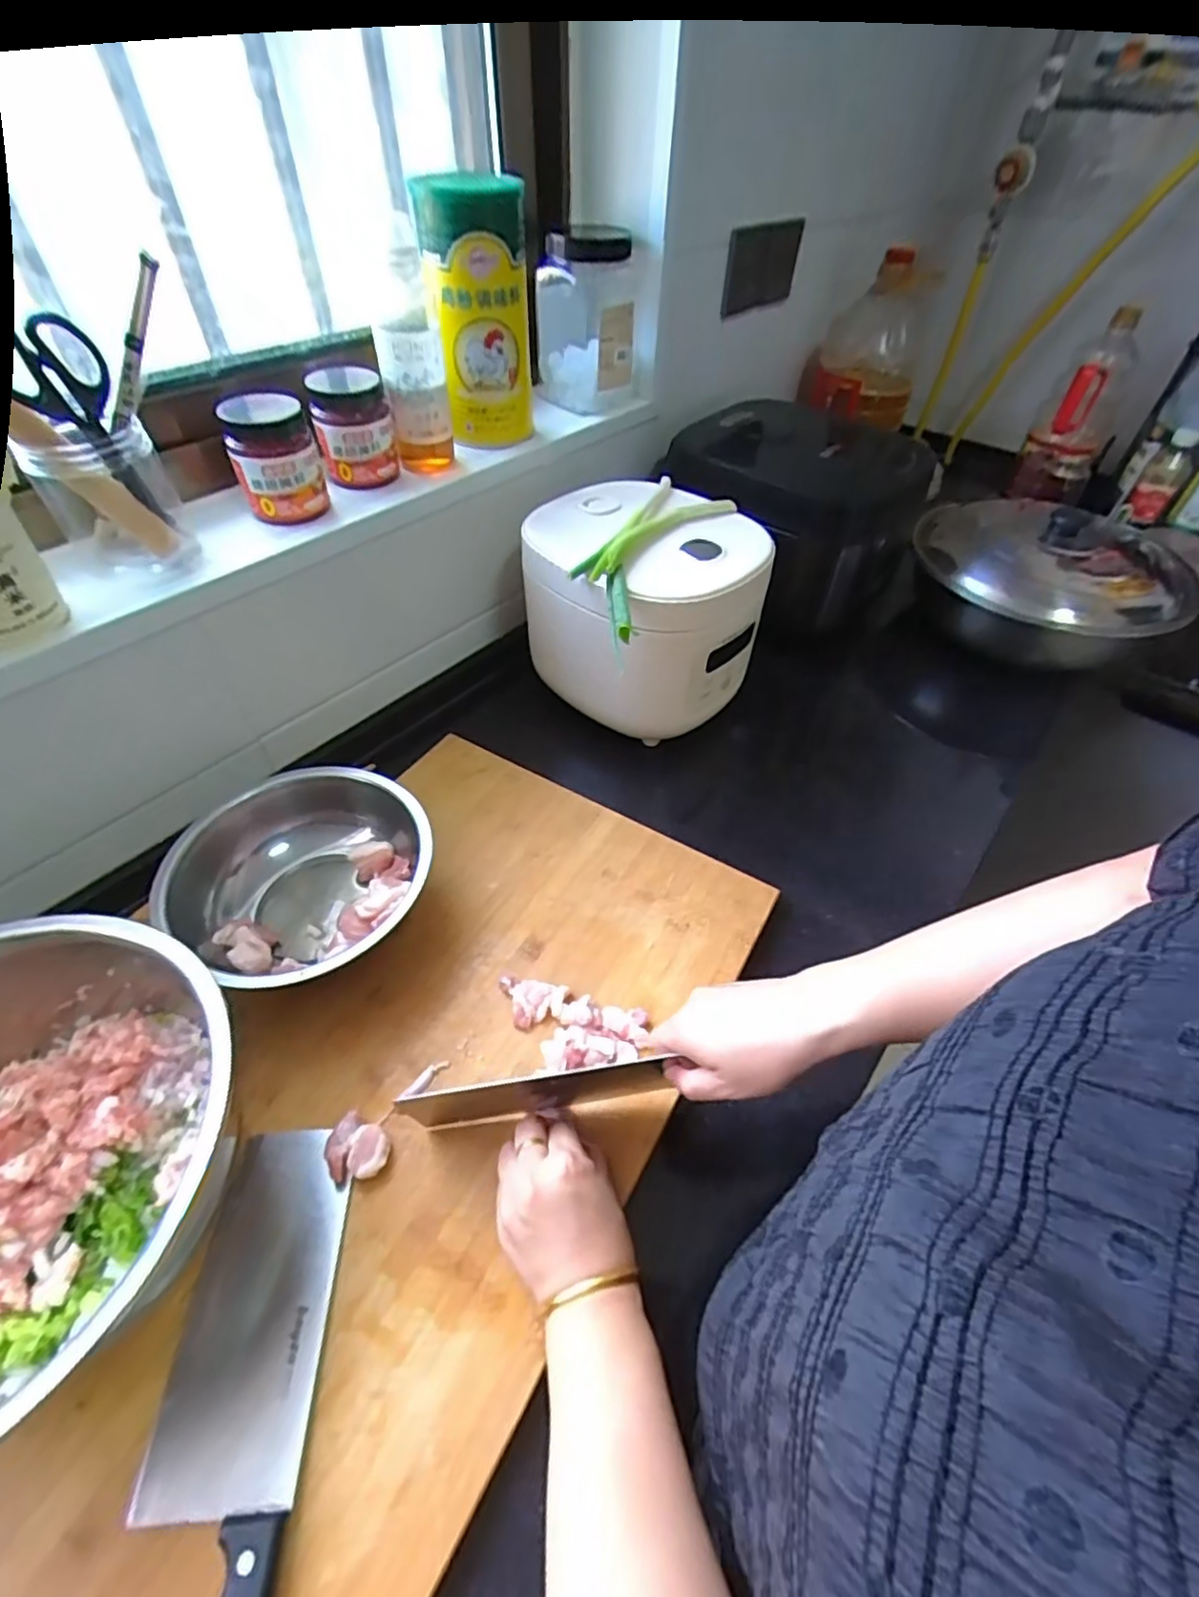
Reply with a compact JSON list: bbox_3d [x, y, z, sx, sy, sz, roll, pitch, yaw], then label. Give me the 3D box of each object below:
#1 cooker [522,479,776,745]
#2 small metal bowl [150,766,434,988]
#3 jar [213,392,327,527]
[{"bbox_3d":[0.051,-0.210,0.686,0.199,0.172,0.227,-35,58,-28],"label":"cooker"},{"bbox_3d":[-0.236,0.063,0.522,0.181,0.071,0.188,1,48,-1],"label":"small metal bowl"},{"bbox_3d":[-0.279,-0.299,0.541,0.067,0.079,0.066,-14,50,-14],"label":"jar"}]

